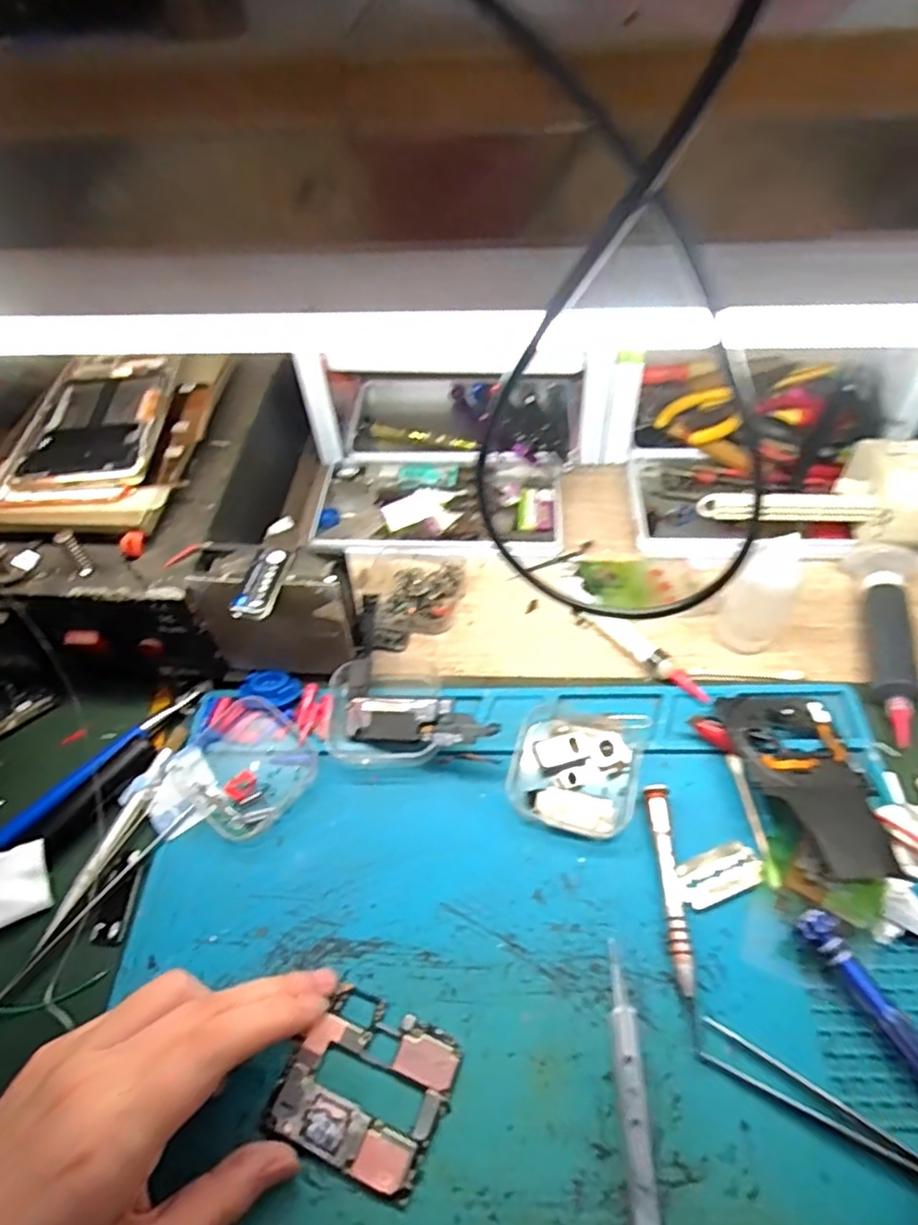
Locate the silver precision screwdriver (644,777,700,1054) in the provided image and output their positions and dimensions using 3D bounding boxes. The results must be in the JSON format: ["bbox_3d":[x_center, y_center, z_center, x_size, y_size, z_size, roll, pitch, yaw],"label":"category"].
[{"bbox_3d":[0.100,0.136,0.311,0.011,0.011,0.110,-1,52,4],"label":"silver precision screwdriver"}]

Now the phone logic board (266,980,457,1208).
[{"bbox_3d":[-0.038,0.196,0.276,0.065,0.005,0.058,15,55,16],"label":"phone logic board"}]

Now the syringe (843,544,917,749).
[{"bbox_3d":[0.252,0.015,0.393,0.036,0.023,0.137,12,54,14],"label":"syringe"}]

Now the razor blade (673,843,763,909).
[{"bbox_3d":[0.125,0.126,0.321,0.044,0.004,0.021,-18,53,-9],"label":"razor blade"}]

